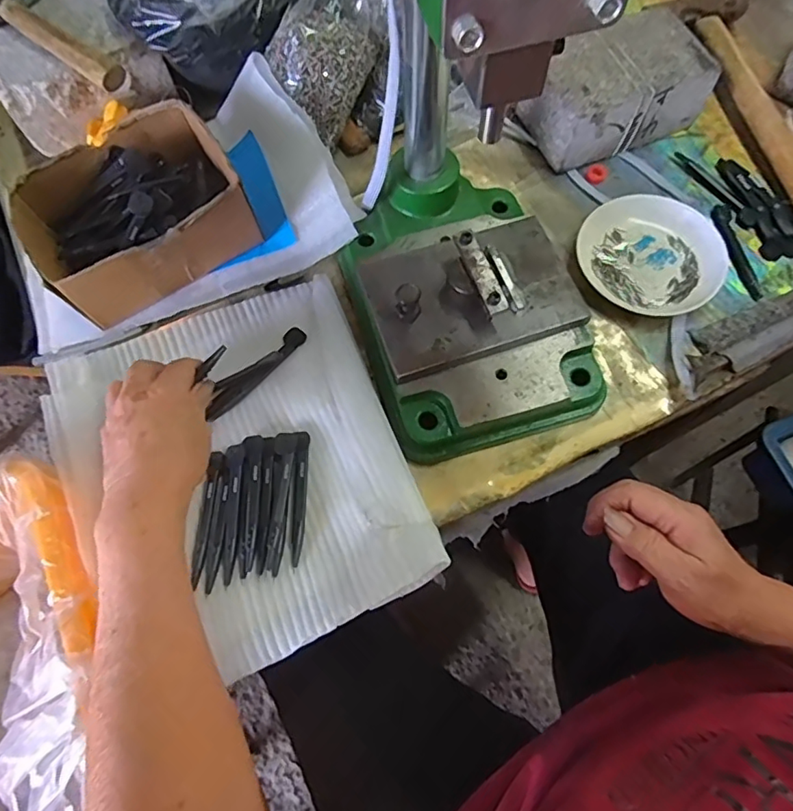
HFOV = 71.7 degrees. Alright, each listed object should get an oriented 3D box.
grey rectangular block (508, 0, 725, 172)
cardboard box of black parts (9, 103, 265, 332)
[{"bbox_3d":[0.201,-0.293,0.510,0.149,0.068,0.090,-21,68,-7],"label":"grey rectangular block"},{"bbox_3d":[-0.214,-0.161,0.461,0.169,0.075,0.134,-34,71,-12],"label":"cardboard box of black parts"}]

